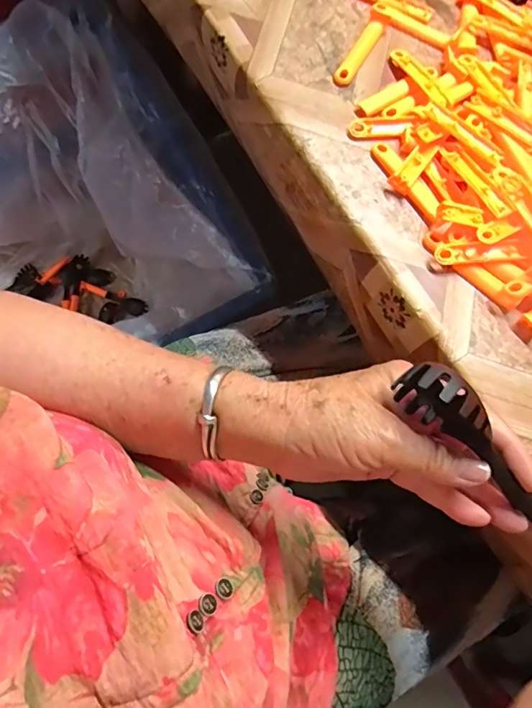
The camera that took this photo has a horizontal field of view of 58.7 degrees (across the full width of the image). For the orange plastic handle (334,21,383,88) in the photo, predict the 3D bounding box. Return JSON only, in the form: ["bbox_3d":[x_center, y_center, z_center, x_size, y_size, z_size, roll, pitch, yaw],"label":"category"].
[{"bbox_3d":[0.074,-0.242,0.380,0.013,0.004,0.072,28,74,7],"label":"orange plastic handle"}]

